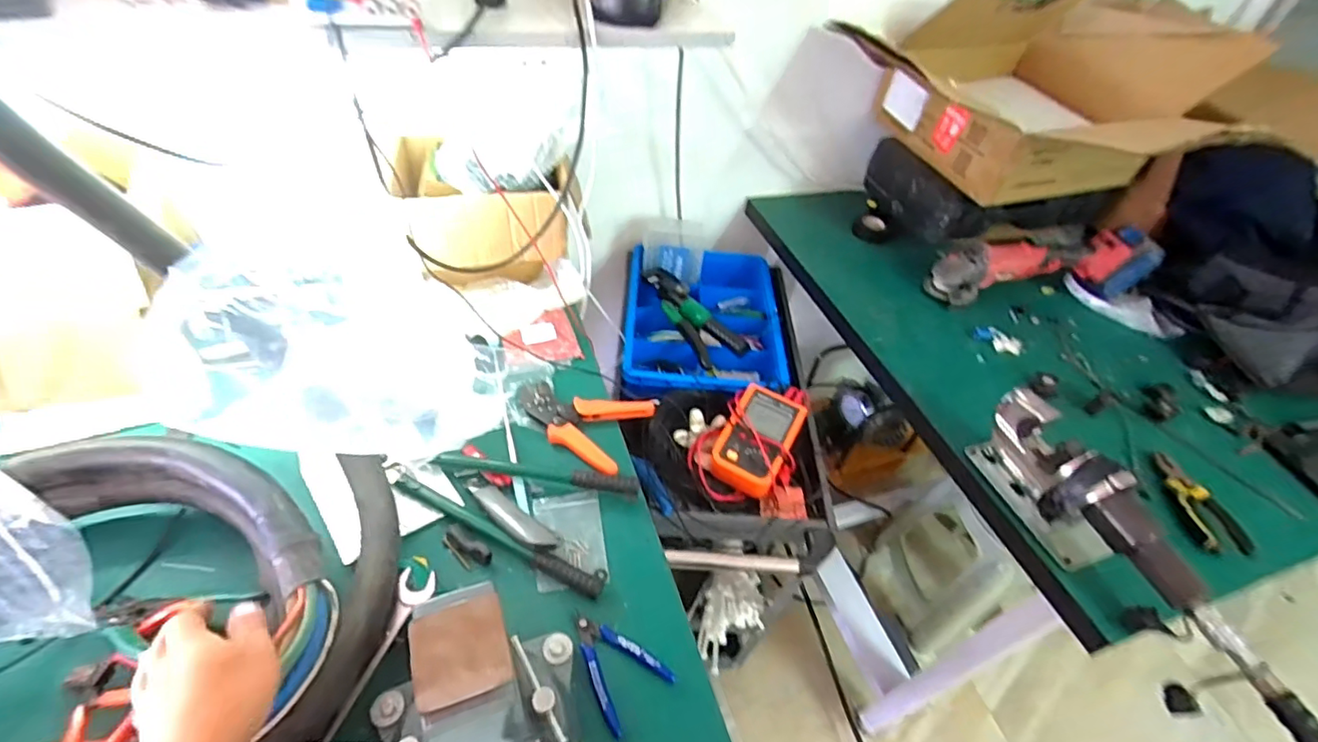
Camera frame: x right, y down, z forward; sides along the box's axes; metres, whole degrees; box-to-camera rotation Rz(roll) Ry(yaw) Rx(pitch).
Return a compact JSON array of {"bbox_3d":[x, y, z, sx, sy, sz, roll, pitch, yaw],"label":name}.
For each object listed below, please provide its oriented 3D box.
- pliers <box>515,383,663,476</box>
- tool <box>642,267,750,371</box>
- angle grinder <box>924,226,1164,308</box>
[{"bbox_3d":[-0.111,0.061,0.786,0.177,0.022,0.123,22,48,13],"label":"pliers"},{"bbox_3d":[0.051,-0.121,1.090,0.084,0.049,0.319,-16,51,-21],"label":"tool"},{"bbox_3d":[0.719,-0.199,1.063,0.404,0.130,0.090,-3,47,-10],"label":"angle grinder"}]

